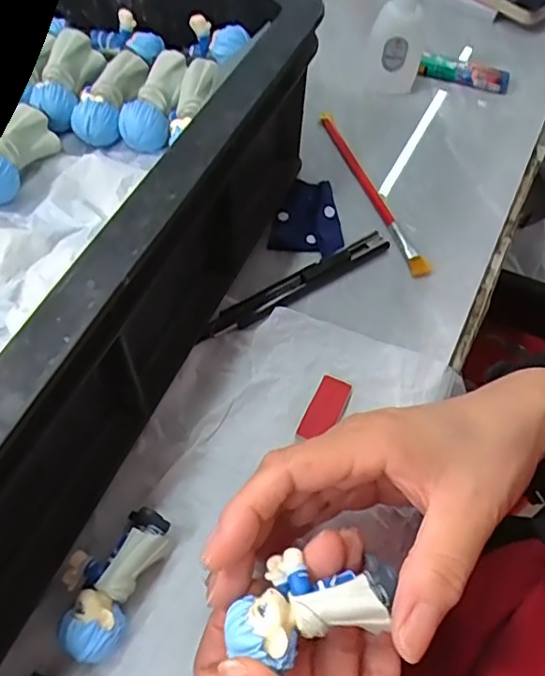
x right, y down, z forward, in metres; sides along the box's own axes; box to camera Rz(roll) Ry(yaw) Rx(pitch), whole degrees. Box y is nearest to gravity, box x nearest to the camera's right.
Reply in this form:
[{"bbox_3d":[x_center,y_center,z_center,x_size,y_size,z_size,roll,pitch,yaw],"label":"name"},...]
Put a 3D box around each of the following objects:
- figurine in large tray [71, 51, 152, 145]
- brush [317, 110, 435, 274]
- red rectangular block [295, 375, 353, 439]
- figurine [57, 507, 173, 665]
[{"bbox_3d":[-0.092,-0.140,0.332,0.025,0.017,0.060,21,73,10],"label":"figurine in large tray"},{"bbox_3d":[0.068,-0.104,0.402,0.010,0.008,0.155,-17,60,-14],"label":"brush"},{"bbox_3d":[0.029,0.039,0.311,0.018,0.004,0.040,23,59,11],"label":"red rectangular block"},{"bbox_3d":[-0.070,0.103,0.248,0.034,0.022,0.061,20,58,9],"label":"figurine"}]

